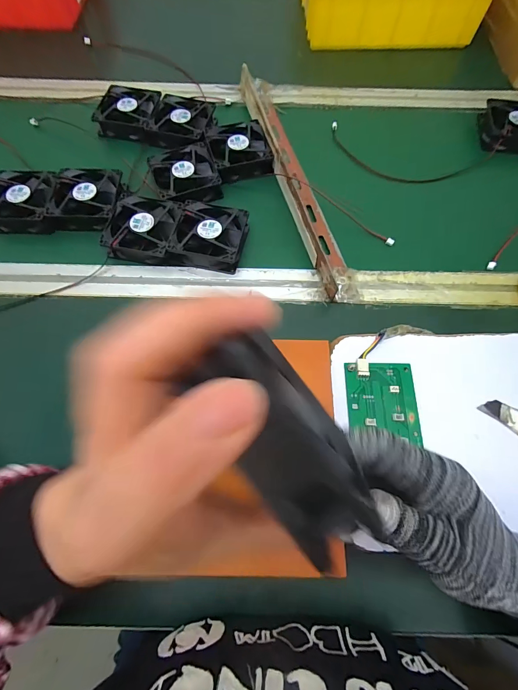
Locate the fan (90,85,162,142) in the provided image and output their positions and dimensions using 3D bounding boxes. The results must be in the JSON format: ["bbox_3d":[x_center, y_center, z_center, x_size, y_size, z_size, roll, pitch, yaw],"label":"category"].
[{"bbox_3d":[-0.184,-0.331,0.467,0.082,0.022,0.077,8,67,4],"label":"fan"}]

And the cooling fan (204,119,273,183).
[{"bbox_3d":[-0.025,-0.266,0.446,0.080,0.019,0.086,-11,67,-3],"label":"cooling fan"}]

